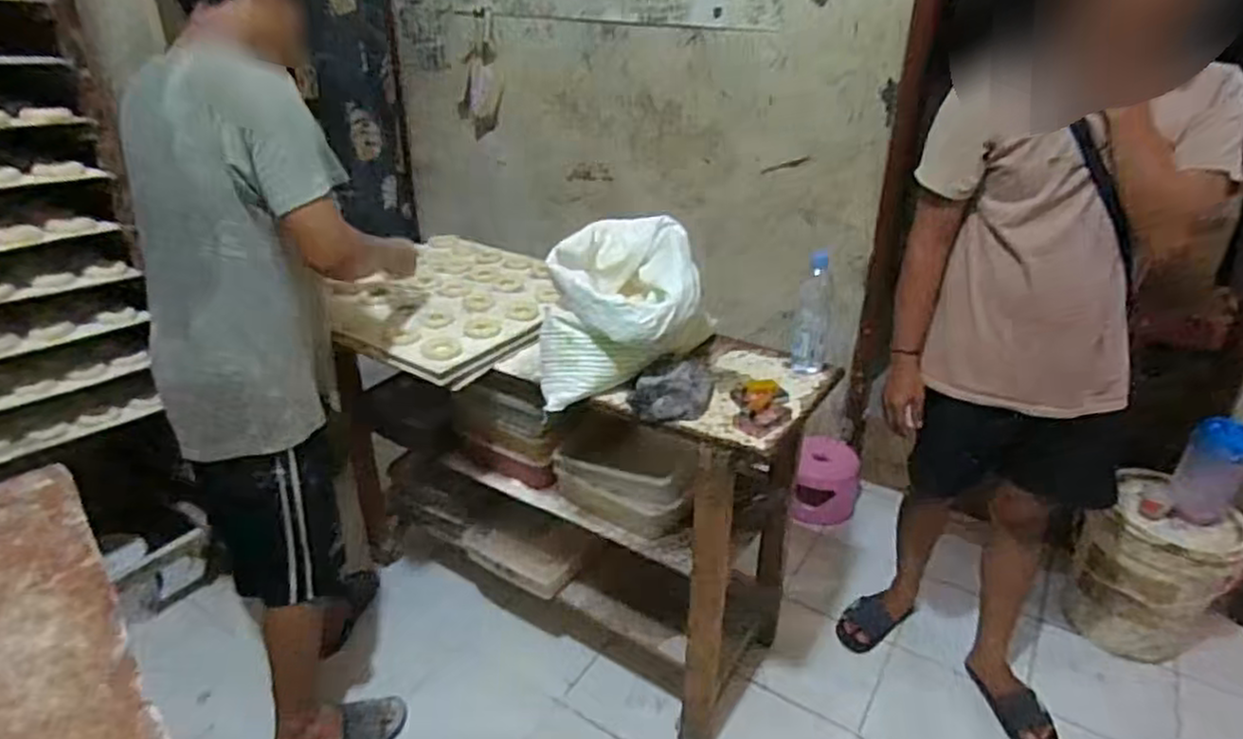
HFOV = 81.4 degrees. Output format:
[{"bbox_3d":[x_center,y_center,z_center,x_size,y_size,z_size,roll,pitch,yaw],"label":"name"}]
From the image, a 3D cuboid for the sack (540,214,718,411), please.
[{"bbox_3d":[-0.015,-0.138,1.385,0.292,0.214,0.369,-5,28,-9],"label":"sack"}]

